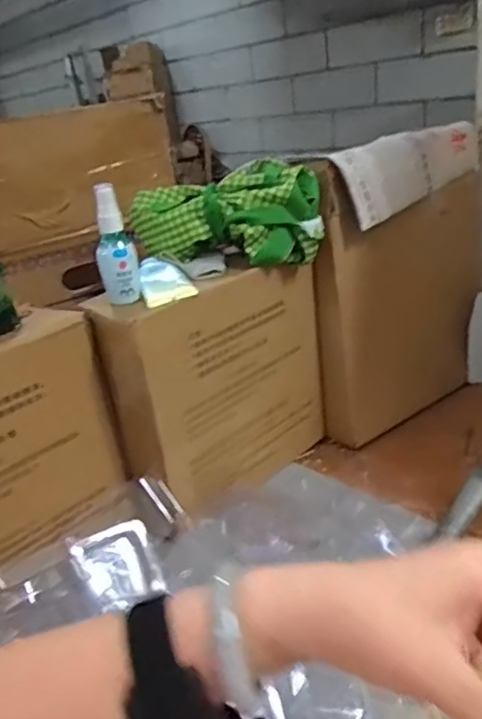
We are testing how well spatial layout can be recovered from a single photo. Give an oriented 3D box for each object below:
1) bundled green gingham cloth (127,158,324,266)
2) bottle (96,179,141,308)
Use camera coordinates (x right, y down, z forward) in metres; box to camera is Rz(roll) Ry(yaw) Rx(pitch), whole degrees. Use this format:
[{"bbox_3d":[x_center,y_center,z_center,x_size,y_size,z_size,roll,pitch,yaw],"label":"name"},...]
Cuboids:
[{"bbox_3d":[-0.015,-0.167,0.740,0.216,0.093,0.096,2,25,23],"label":"bundled green gingham cloth"},{"bbox_3d":[-0.128,-0.116,0.636,0.039,0.116,0.033,-13,23,-11],"label":"bottle"}]

